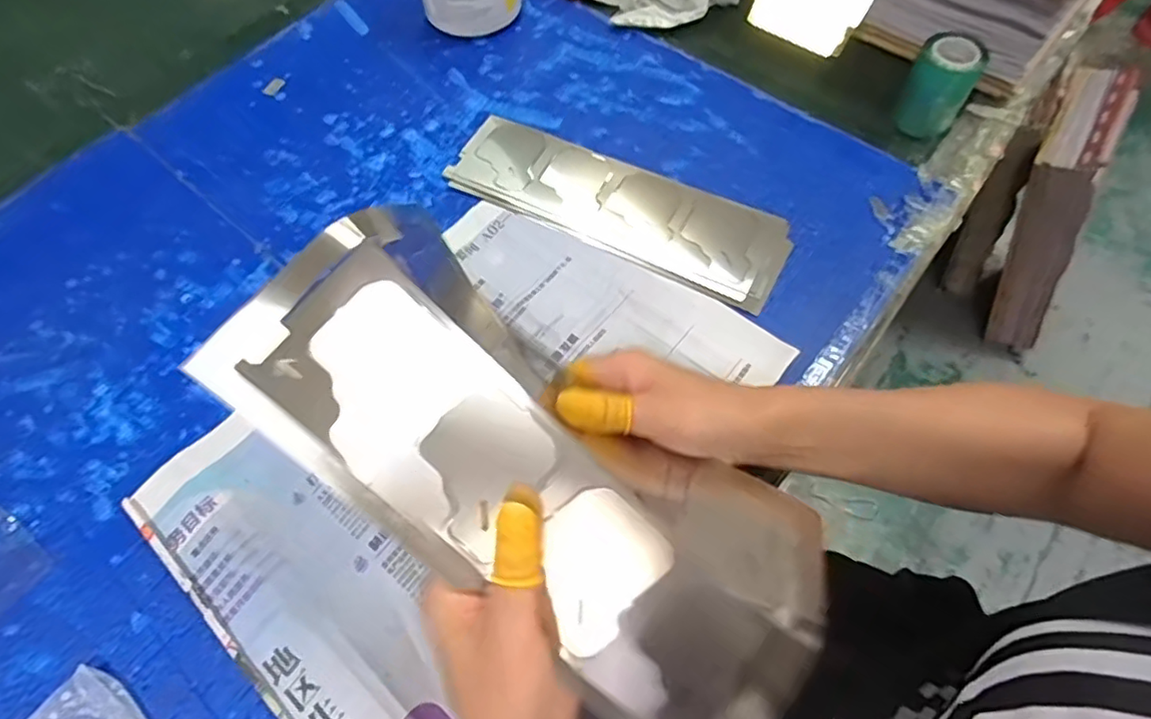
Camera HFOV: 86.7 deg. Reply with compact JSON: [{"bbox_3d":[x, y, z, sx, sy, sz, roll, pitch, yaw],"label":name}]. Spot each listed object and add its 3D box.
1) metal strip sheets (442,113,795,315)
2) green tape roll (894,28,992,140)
[{"bbox_3d":[0.034,-0.130,0.495,0.278,0.007,0.093,25,66,15],"label":"metal strip sheets"},{"bbox_3d":[0.297,-0.223,0.500,0.049,0.065,0.045,31,68,17],"label":"green tape roll"}]

